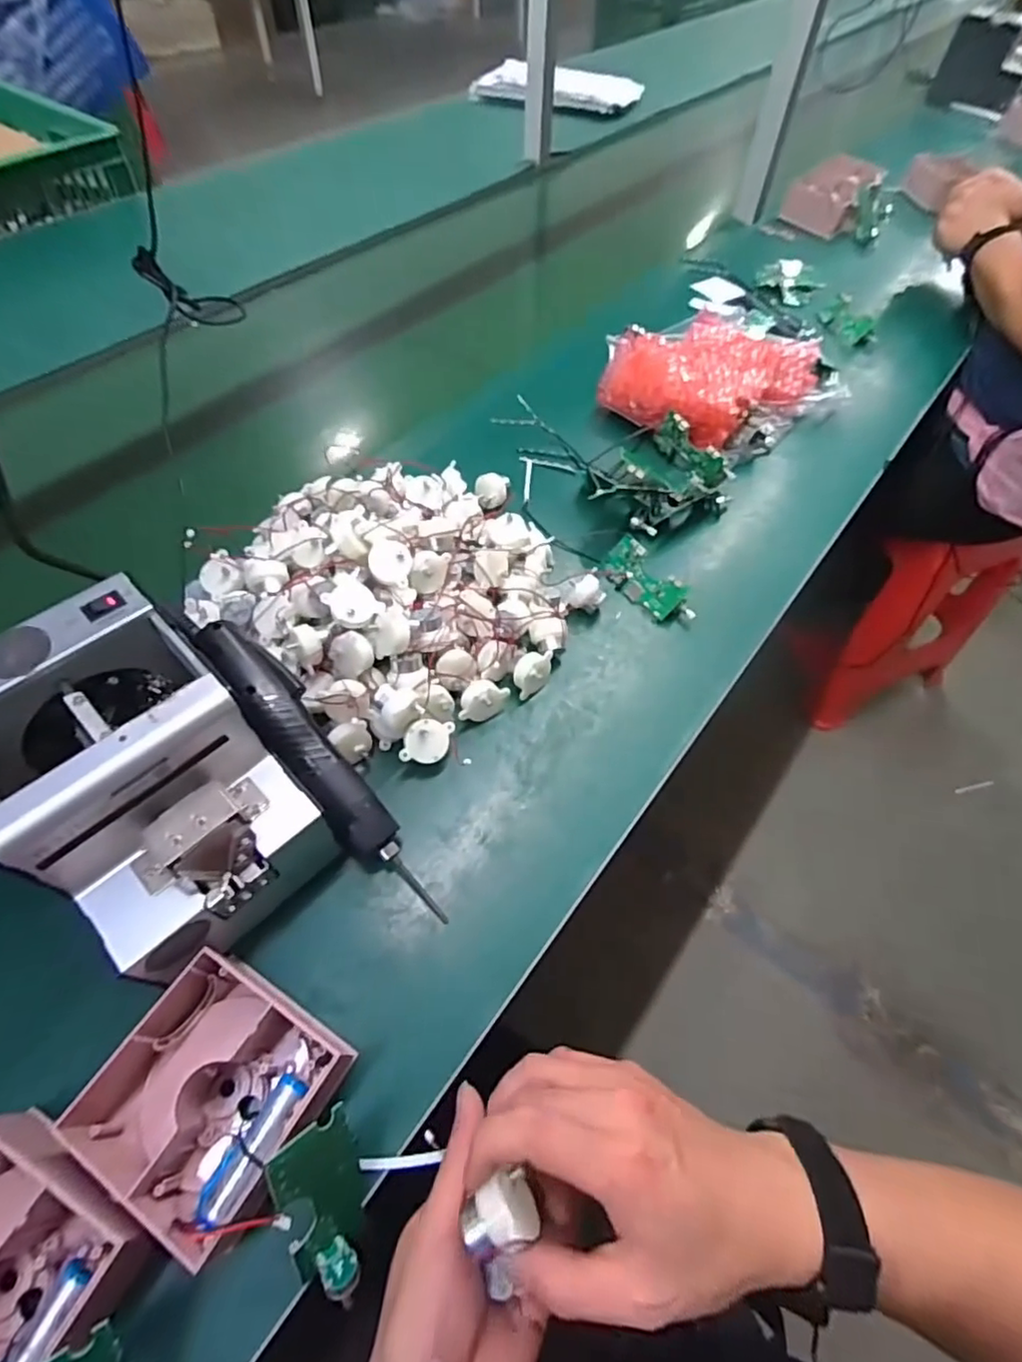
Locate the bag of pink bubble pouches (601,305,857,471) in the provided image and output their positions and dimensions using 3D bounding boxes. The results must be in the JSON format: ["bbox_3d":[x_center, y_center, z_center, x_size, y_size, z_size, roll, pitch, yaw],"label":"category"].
[{"bbox_3d":[0.246,-0.357,0.696,0.207,0.070,0.242,40,64,22],"label":"bag of pink bubble pouches"}]

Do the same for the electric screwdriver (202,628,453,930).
[{"bbox_3d":[-0.130,0.059,0.408,0.044,0.039,0.260,-36,83,-22],"label":"electric screwdriver"}]

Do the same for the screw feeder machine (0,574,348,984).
[{"bbox_3d":[-0.215,0.065,0.359,0.171,0.152,0.127,40,64,22],"label":"screw feeder machine"}]

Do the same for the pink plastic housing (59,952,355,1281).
[{"bbox_3d":[-0.159,0.227,0.329,0.105,0.057,0.107,26,60,15],"label":"pink plastic housing"}]

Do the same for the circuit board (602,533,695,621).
[{"bbox_3d":[0.128,-0.091,0.559,0.042,0.012,0.097,-47,67,17],"label":"circuit board"}]

